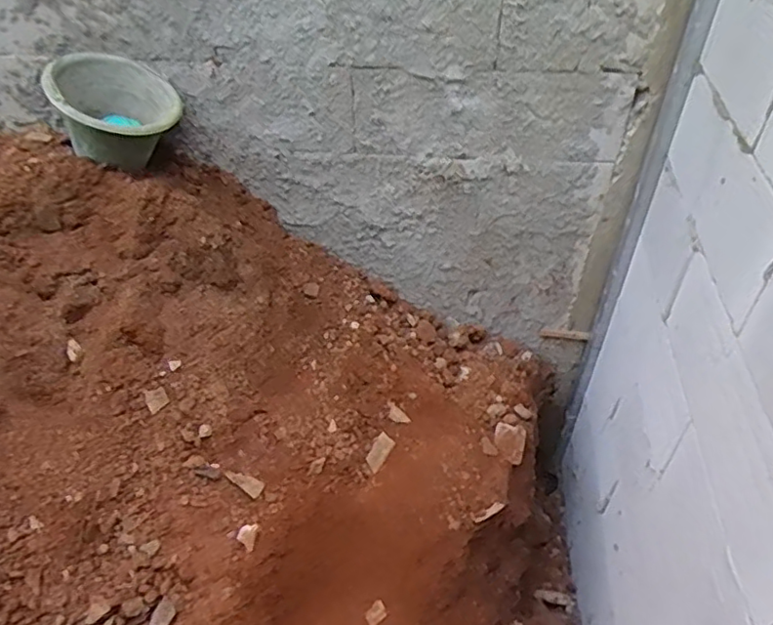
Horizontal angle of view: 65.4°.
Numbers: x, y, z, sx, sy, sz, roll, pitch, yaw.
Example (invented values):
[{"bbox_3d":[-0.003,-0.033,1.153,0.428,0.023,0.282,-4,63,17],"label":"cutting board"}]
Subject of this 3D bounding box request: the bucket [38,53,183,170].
[{"bbox_3d":[-0.581,-0.417,1.269,0.257,0.194,0.228,1,52,-34],"label":"bucket"}]

